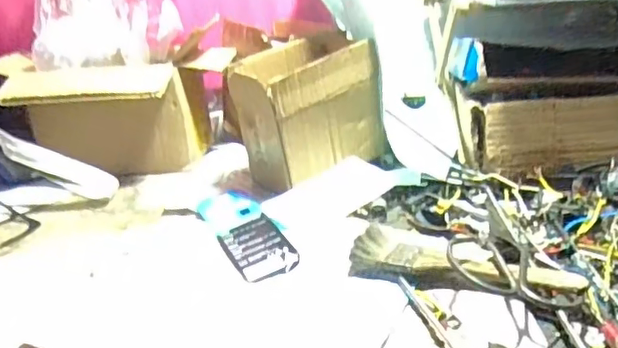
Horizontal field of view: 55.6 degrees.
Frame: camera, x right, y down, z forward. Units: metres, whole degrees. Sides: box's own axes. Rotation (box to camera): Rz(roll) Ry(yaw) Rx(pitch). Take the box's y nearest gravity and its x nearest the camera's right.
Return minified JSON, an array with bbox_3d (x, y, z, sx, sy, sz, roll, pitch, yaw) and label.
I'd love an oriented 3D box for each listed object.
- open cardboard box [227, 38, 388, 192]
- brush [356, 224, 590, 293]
[{"bbox_3d":[0.003,-0.069,0.683,0.155,0.145,0.096,-25,29,-33],"label":"open cardboard box"},{"bbox_3d":[0.127,0.076,0.489,0.183,0.029,0.068,11,30,36],"label":"brush"}]

